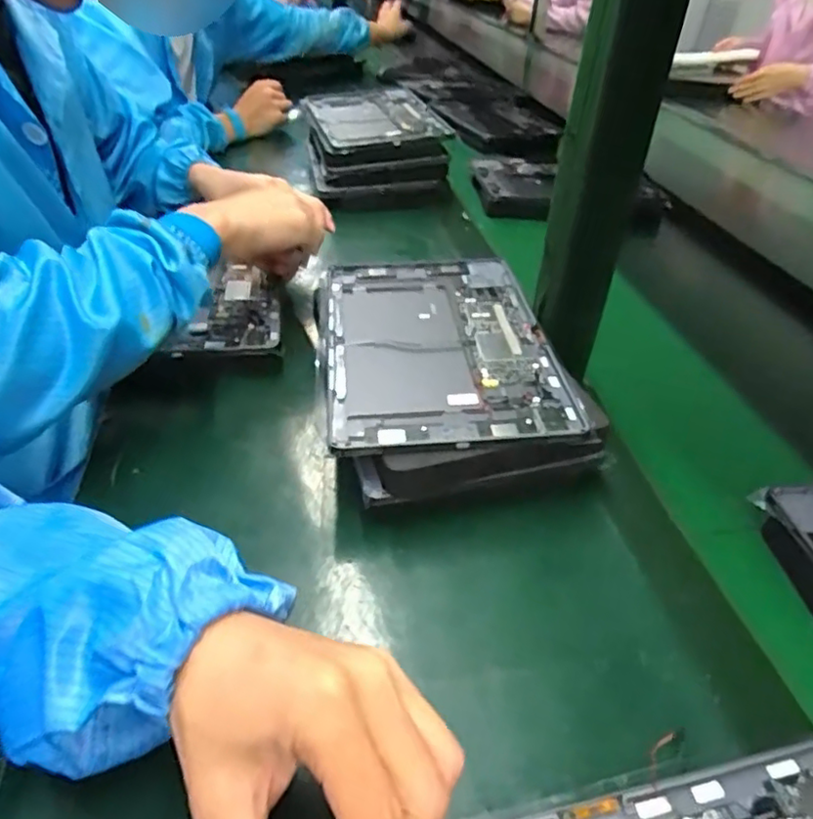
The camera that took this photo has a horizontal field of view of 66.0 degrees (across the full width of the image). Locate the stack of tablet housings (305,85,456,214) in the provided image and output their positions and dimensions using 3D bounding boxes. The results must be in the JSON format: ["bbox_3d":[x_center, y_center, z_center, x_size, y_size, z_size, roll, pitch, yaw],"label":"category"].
[{"bbox_3d":[-0.051,-0.386,0.909,0.181,0.089,0.260,-5,39,-11],"label":"stack of tablet housings"}]

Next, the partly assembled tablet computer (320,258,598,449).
[{"bbox_3d":[0.022,-0.055,0.487,0.167,0.015,0.248,-1,38,-6],"label":"partly assembled tablet computer"}]

